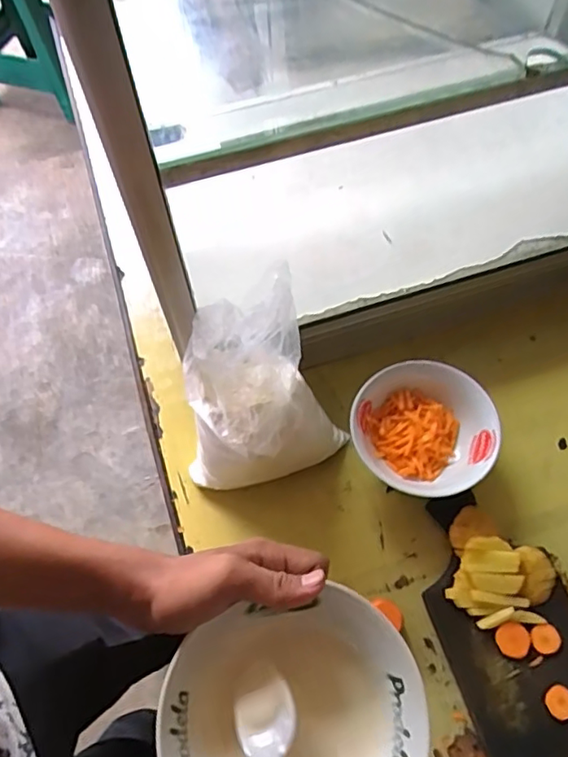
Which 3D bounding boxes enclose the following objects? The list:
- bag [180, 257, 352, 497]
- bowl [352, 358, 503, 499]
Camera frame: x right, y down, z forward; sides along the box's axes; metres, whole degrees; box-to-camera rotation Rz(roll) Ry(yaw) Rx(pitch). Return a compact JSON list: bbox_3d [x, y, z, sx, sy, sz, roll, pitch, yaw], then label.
[{"bbox_3d":[-0.021,0.022,0.591,0.151,0.190,0.126,-15,64,-5],"label":"bag"},{"bbox_3d":[0.153,0.054,0.640,0.145,0.057,0.147,-1,63,2],"label":"bowl"}]

